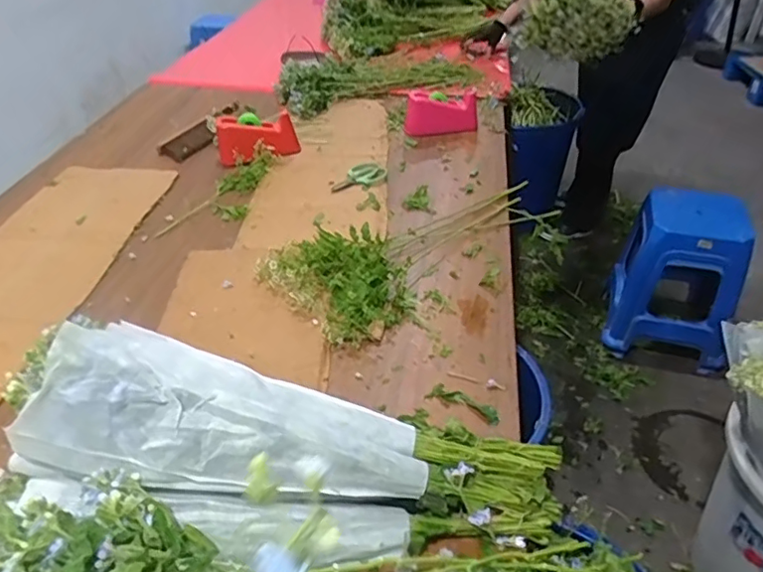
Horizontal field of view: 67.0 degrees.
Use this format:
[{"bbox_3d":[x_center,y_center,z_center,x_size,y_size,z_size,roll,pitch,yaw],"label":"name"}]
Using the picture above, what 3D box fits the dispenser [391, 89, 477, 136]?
[{"bbox_3d":[0.160,-0.484,1.597,0.206,0.099,0.105,0,38,1],"label":"dispenser"}]

